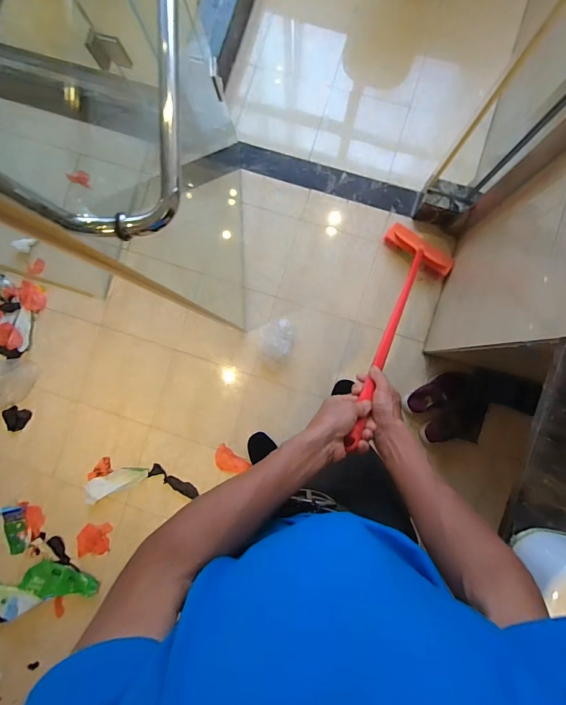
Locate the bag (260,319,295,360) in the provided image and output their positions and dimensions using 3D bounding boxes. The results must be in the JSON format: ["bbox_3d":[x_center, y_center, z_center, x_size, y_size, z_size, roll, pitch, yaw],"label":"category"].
[{"bbox_3d":[-0.025,-0.050,1.292,0.125,0.085,0.153,4,88,4],"label":"bag"}]

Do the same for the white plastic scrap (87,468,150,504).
[{"bbox_3d":[-0.608,0.475,1.302,0.221,0.031,0.076,-19,87,-13],"label":"white plastic scrap"}]

